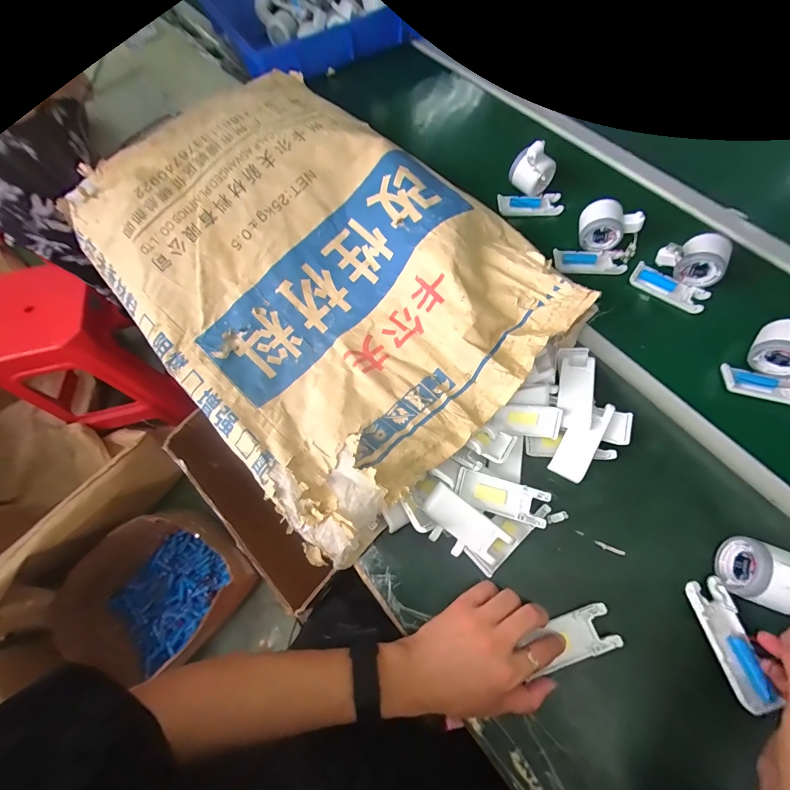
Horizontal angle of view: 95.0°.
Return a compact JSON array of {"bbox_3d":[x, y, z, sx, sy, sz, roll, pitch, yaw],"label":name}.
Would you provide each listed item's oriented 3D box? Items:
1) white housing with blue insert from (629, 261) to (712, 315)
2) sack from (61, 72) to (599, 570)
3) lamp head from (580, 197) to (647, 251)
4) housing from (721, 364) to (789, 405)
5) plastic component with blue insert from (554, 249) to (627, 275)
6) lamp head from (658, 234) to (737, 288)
[{"bbox_3d":[0.406,-0.158,0.539,0.104,0.014,0.044,31,72,14],"label":"white housing with blue insert"},{"bbox_3d":[-0.138,-0.196,0.502,0.456,0.089,0.687,-43,72,-14],"label":"sack"},{"bbox_3d":[0.332,-0.263,0.560,0.088,0.046,0.066,0,80,13],"label":"lamp head"},{"bbox_3d":[0.482,-0.012,0.468,0.107,0.018,0.038,15,69,9],"label":"housing"},{"bbox_3d":[0.302,-0.209,0.566,0.102,0.011,0.044,6,67,5],"label":"plastic component with blue insert"},{"bbox_3d":[0.437,-0.199,0.530,0.084,0.050,0.054,23,70,11],"label":"lamp head"}]

